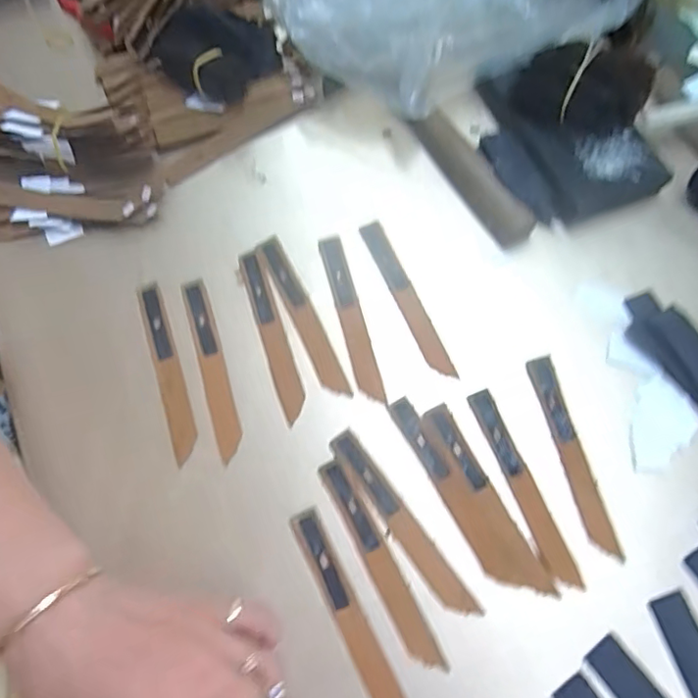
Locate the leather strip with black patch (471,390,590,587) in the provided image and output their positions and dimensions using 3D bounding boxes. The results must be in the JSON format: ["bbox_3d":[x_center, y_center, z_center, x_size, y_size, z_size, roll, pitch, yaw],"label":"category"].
[{"bbox_3d":[0.105,0.082,0.333,0.016,0.004,0.122,-20,70,-7],"label":"leather strip with black patch"}]

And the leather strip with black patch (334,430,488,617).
[{"bbox_3d":[0.030,0.102,0.326,0.017,0.004,0.125,-34,73,-12],"label":"leather strip with black patch"}]

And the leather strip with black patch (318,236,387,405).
[{"bbox_3d":[0.001,-0.022,0.375,0.016,0.004,0.123,-14,70,-5],"label":"leather strip with black patch"}]

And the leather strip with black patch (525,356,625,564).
[{"bbox_3d":[0.138,0.065,0.341,0.016,0.004,0.123,-15,72,0],"label":"leather strip with black patch"}]

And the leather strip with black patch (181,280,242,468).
[{"bbox_3d":[-0.090,0.012,0.364,0.016,0.004,0.124,-16,70,-6],"label":"leather strip with black patch"}]

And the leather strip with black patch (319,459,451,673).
[{"bbox_3d":[0.018,0.122,0.318,0.018,0.004,0.124,-26,71,-9],"label":"leather strip with black patch"}]

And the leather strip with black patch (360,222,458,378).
[{"bbox_3d":[0.039,-0.035,0.380,0.015,0.004,0.123,-25,73,-3],"label":"leather strip with black patch"}]

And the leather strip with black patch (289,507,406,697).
[{"bbox_3d":[0.001,0.149,0.307,0.016,0.004,0.123,-26,71,-9],"label":"leather strip with black patch"}]

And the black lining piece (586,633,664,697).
[{"bbox_3d":[0.157,0.187,0.295,0.020,0.004,0.062,-36,73,-12],"label":"black lining piece"}]

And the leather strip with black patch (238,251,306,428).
[{"bbox_3d":[-0.052,-0.011,0.372,0.017,0.004,0.123,-18,70,-6],"label":"leather strip with black patch"}]

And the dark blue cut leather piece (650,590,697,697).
[{"bbox_3d":[0.189,0.169,0.303,0.021,0.004,0.062,-15,70,-5],"label":"dark blue cut leather piece"}]

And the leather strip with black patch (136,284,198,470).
[{"bbox_3d":[-0.119,0.014,0.363,0.016,0.004,0.123,-18,70,-7],"label":"leather strip with black patch"}]

